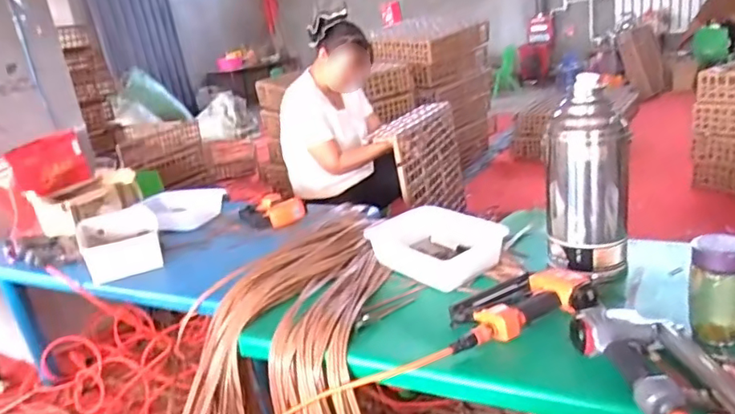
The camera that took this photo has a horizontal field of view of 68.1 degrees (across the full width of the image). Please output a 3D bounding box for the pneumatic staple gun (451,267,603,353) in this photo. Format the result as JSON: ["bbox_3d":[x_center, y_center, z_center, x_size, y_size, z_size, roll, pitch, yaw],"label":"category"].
[{"bbox_3d":[0.243,0.167,0.937,0.268,0.054,0.142,-12,19,-17],"label":"pneumatic staple gun"}]

